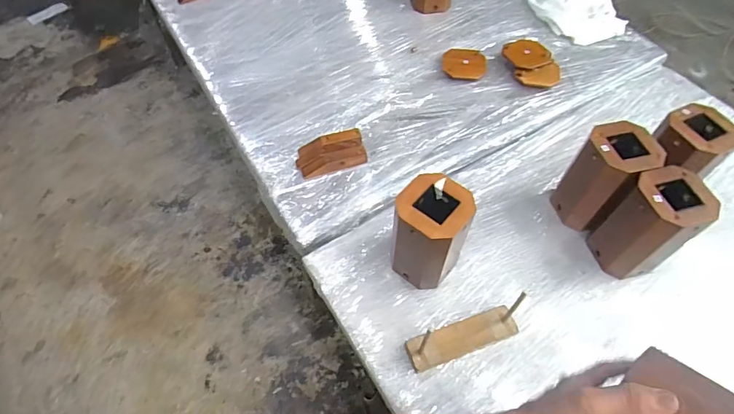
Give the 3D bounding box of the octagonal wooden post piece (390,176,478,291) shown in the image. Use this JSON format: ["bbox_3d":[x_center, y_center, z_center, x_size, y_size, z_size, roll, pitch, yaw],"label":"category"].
[{"bbox_3d":[0.095,0.044,0.656,0.097,0.166,0.103,34,63,21],"label":"octagonal wooden post piece"}]

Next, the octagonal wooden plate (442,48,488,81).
[{"bbox_3d":[0.224,-0.329,0.989,0.098,0.009,0.092,-3,69,-1],"label":"octagonal wooden plate"}]

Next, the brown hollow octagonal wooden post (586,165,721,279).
[{"bbox_3d":[0.427,0.033,0.668,0.084,0.170,0.094,-11,56,-7],"label":"brown hollow octagonal wooden post"}]

